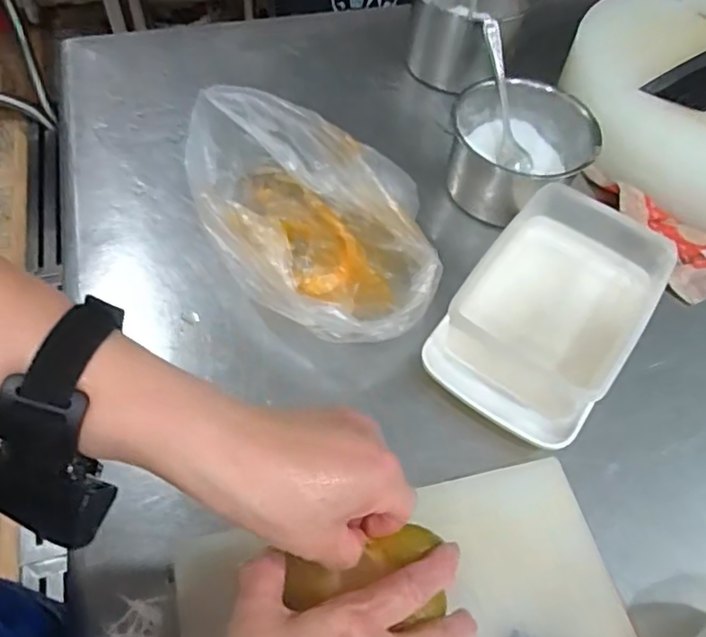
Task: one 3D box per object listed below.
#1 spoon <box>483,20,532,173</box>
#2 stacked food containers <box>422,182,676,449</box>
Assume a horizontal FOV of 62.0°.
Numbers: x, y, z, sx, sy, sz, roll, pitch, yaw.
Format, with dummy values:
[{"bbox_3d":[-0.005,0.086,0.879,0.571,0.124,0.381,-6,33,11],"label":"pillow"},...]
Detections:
[{"bbox_3d":[0.149,-0.214,0.579,0.040,0.145,0.019,-21,20,-17],"label":"spoon"},{"bbox_3d":[0.162,-0.010,0.486,0.139,0.061,0.219,31,61,14],"label":"stacked food containers"}]

